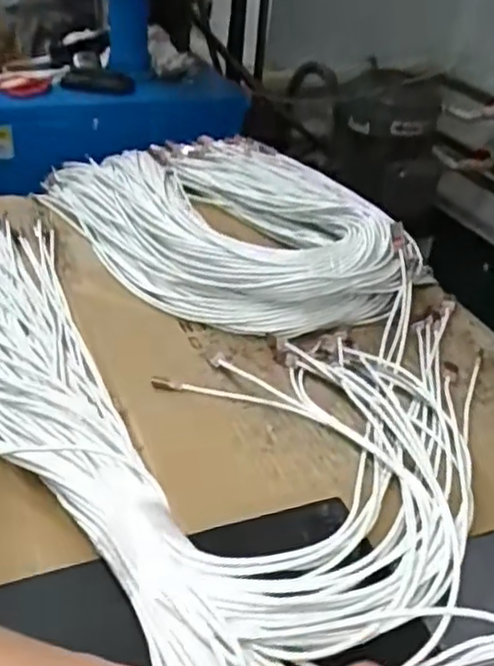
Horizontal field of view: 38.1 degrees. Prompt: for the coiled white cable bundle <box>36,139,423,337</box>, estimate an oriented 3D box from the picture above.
[{"bbox_3d":[-0.024,-0.147,0.807,0.285,0.097,0.465,-18,42,-30],"label":"coiled white cable bundle"}]

